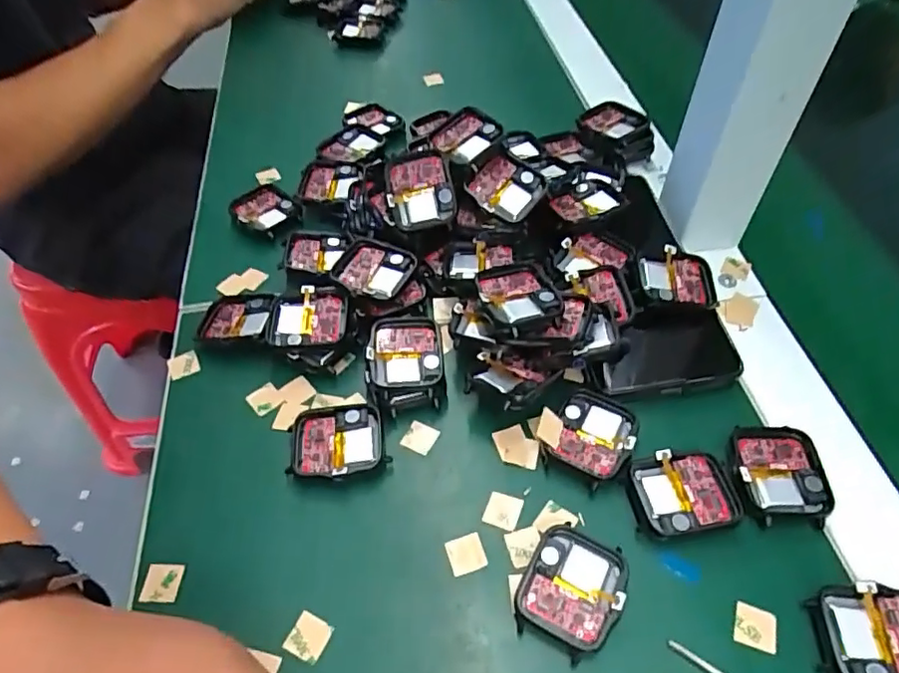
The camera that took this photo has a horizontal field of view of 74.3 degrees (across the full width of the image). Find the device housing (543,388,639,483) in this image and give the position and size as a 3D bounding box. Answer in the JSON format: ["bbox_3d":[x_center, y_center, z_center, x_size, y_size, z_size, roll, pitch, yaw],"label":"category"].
[{"bbox_3d":[0.068,0.048,0.283,0.036,0.010,0.040,25,57,23],"label":"device housing"}]

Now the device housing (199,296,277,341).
[{"bbox_3d":[-0.119,-0.008,0.335,0.041,0.012,0.033,3,51,6],"label":"device housing"}]

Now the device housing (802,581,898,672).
[{"bbox_3d":[0.164,0.115,0.226,0.045,0.008,0.037,5,52,8],"label":"device housing"}]

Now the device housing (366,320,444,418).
[{"bbox_3d":[-0.022,0.015,0.308,0.037,0.023,0.047,-3,51,2],"label":"device housing"}]

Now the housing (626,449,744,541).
[{"bbox_3d":[0.104,0.069,0.263,0.044,0.007,0.035,-7,51,-1],"label":"housing"}]

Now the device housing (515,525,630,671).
[{"bbox_3d":[0.050,0.102,0.242,0.037,0.010,0.046,20,55,19],"label":"device housing"}]

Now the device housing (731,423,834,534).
[{"bbox_3d":[0.148,0.062,0.268,0.039,0.008,0.044,0,51,5],"label":"device housing"}]

